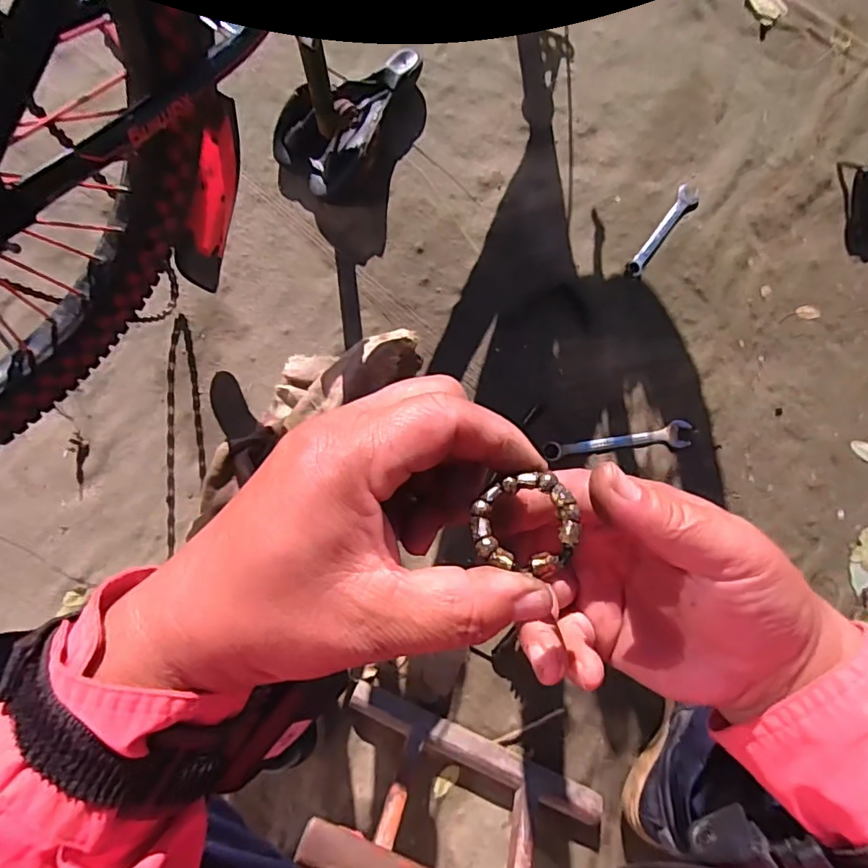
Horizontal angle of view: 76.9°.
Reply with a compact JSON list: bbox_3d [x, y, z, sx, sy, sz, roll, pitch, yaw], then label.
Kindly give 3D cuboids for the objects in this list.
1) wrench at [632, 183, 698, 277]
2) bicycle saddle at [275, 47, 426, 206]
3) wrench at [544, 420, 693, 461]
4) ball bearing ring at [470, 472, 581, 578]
[{"bbox_3d":[0.311,-0.274,0.735,0.028,0.006,0.148,33,86,3],"label":"wrench"},{"bbox_3d":[-0.101,-0.417,0.708,0.217,0.085,0.127,-44,86,-3],"label":"bicycle saddle"},{"bbox_3d":[0.241,0.009,0.703,0.188,0.013,0.033,-6,85,0],"label":"wrench"},{"bbox_3d":[0.031,0.029,0.188,0.034,0.012,0.033,0,85,1],"label":"ball bearing ring"}]

